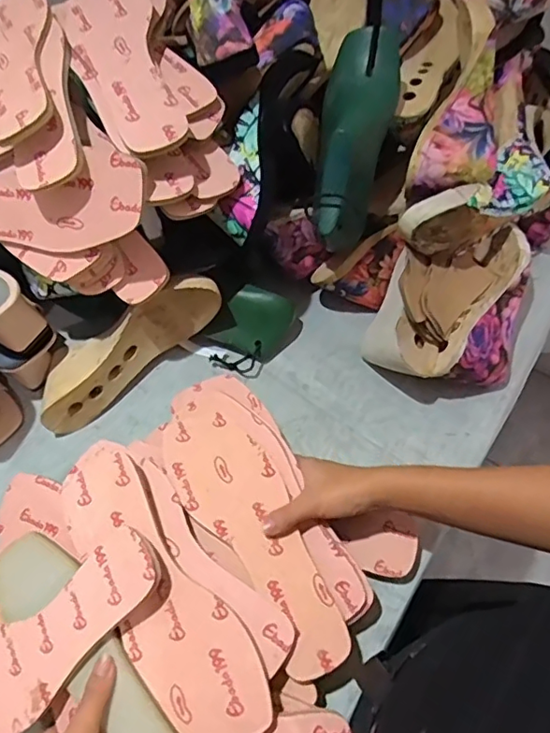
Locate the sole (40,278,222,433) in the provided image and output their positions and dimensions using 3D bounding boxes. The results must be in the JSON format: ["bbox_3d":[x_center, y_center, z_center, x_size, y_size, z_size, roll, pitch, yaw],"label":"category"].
[{"bbox_3d":[-0.163,-0.023,0.614,0.231,0.081,0.071,-39,65,-1],"label":"sole"}]

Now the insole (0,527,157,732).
[{"bbox_3d":[-0.183,0.219,0.441,0.236,0.007,0.078,-42,64,9],"label":"insole"}]

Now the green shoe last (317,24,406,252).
[{"bbox_3d":[0.075,-0.240,0.588,0.075,0.091,0.222,15,76,10],"label":"green shoe last"}]

